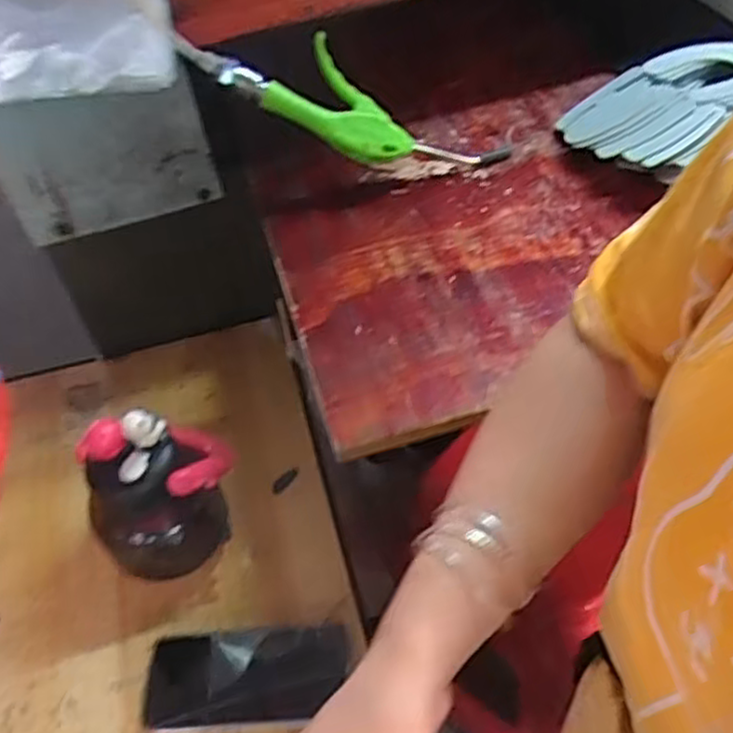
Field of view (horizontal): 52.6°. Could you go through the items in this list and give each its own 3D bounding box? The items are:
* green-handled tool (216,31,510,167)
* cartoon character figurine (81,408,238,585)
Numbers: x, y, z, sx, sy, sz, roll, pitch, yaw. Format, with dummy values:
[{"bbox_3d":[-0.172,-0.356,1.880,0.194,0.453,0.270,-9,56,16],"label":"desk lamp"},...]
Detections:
[{"bbox_3d":[0.004,-0.218,0.642,0.259,0.061,0.067,13,42,-21],"label":"green-handled tool"},{"bbox_3d":[-0.174,0.089,0.627,0.116,0.147,0.113,-16,47,-7],"label":"cartoon character figurine"}]

